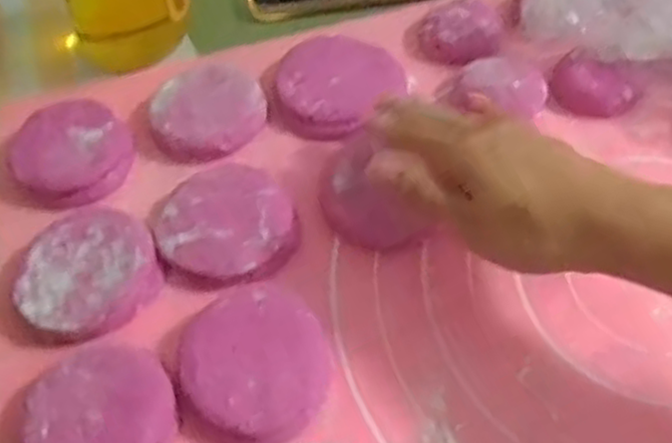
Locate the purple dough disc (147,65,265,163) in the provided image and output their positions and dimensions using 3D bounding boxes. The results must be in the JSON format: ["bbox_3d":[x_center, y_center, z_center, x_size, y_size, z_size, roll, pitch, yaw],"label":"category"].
[{"bbox_3d":[-0.083,-0.071,0.471,0.071,0.015,0.079,-37,58,-20],"label":"purple dough disc"}]

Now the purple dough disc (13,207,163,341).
[{"bbox_3d":[-0.134,0.026,0.401,0.072,0.017,0.077,-3,53,4],"label":"purple dough disc"}]

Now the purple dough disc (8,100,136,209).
[{"bbox_3d":[-0.160,-0.043,0.453,0.068,0.022,0.074,-3,53,4],"label":"purple dough disc"}]

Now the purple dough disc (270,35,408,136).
[{"bbox_3d":[-0.002,-0.088,0.474,0.075,0.017,0.073,-3,53,4],"label":"purple dough disc"}]

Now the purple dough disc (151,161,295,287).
[{"bbox_3d":[-0.062,0.002,0.414,0.074,0.015,0.083,-27,56,-14],"label":"purple dough disc"}]

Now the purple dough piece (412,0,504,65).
[{"bbox_3d":[0.081,-0.128,0.494,0.057,0.018,0.050,5,54,9],"label":"purple dough piece"}]

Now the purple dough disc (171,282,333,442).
[{"bbox_3d":[-0.040,0.071,0.363,0.072,0.018,0.078,-3,53,4],"label":"purple dough disc"}]

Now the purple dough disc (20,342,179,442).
[{"bbox_3d":[-0.111,0.093,0.351,0.067,0.019,0.074,-19,54,-8],"label":"purple dough disc"}]

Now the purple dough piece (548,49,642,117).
[{"bbox_3d":[0.157,-0.083,0.455,0.052,0.019,0.036,31,62,25],"label":"purple dough piece"}]

